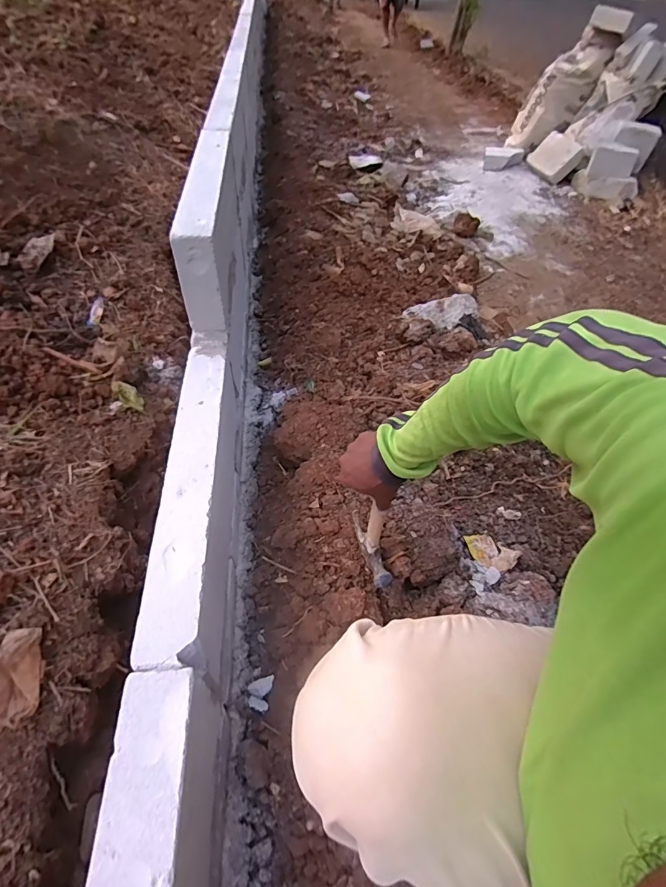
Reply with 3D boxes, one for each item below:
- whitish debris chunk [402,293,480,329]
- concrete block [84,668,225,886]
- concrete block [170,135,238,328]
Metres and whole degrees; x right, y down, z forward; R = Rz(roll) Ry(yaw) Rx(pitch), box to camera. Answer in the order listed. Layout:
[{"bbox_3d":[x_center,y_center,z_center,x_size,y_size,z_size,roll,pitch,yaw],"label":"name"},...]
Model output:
[{"bbox_3d":[0.351,-0.409,1.342,0.252,0.040,0.113,-9,52,-8],"label":"whitish debris chunk"},{"bbox_3d":[-0.180,0.441,0.447,0.079,0.179,0.322,-5,52,-4],"label":"concrete block"},{"bbox_3d":[-0.277,-0.522,0.982,0.075,0.188,0.578,-4,52,-4],"label":"concrete block"}]

